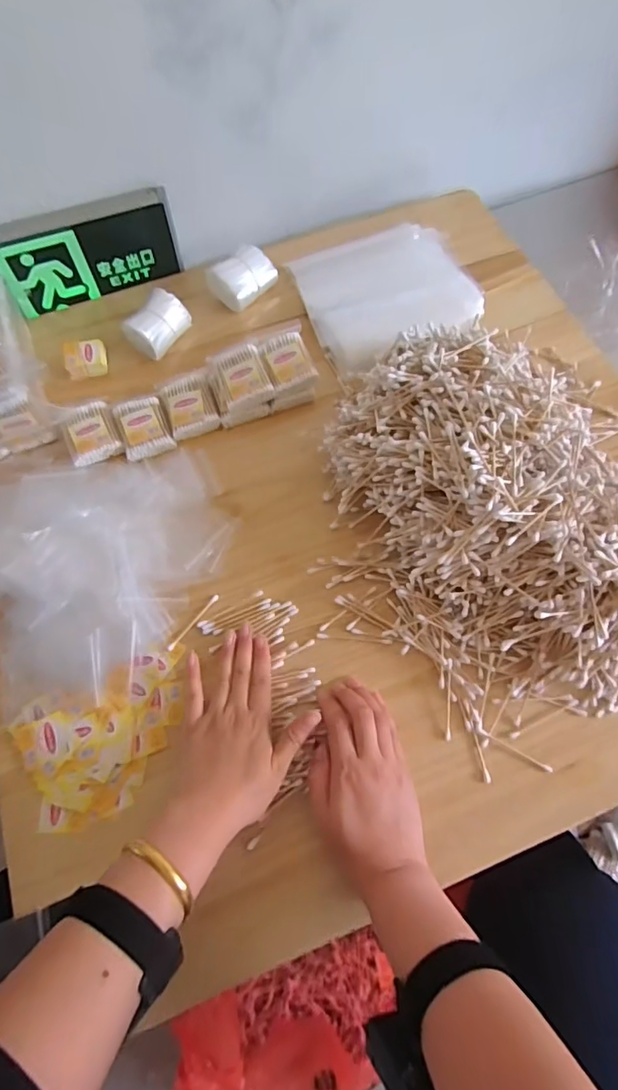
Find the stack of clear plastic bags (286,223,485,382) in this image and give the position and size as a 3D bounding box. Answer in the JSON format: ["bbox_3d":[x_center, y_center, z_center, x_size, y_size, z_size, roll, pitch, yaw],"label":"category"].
[{"bbox_3d":[0.098,-0.327,0.675,0.218,0.017,0.206,-24,67,-9],"label":"stack of clear plastic bags"}]

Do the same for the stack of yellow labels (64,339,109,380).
[{"bbox_3d":[-0.274,-0.229,0.651,0.045,0.025,0.040,-8,66,-2],"label":"stack of yellow labels"}]

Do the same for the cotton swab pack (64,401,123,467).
[{"bbox_3d":[-0.248,-0.130,0.603,0.054,0.012,0.076,-22,67,-8],"label":"cotton swab pack"}]

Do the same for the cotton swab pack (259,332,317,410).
[{"bbox_3d":[-0.023,-0.207,0.623,0.056,0.031,0.077,-11,66,-4],"label":"cotton swab pack"}]

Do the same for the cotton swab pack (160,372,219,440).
[{"bbox_3d":[-0.137,-0.162,0.618,0.056,0.015,0.078,-17,66,-6],"label":"cotton swab pack"}]

